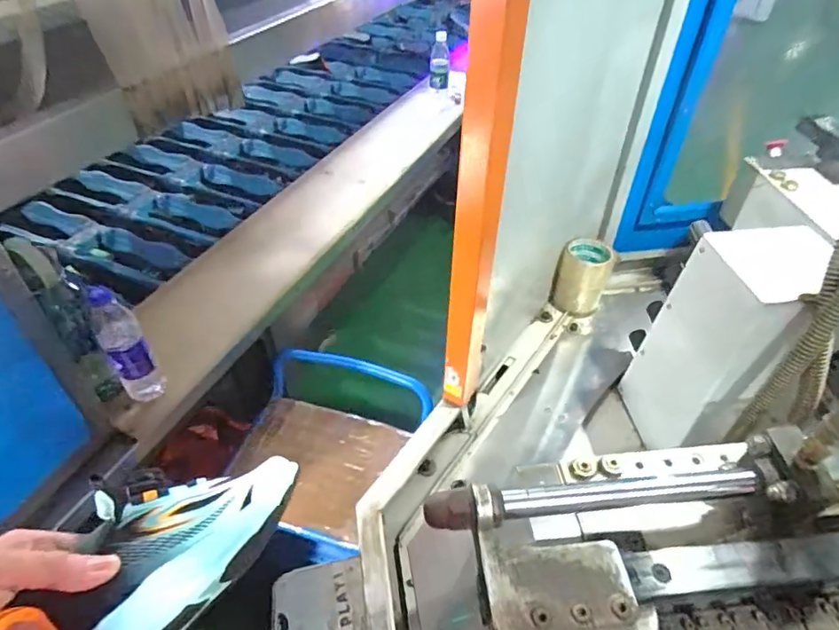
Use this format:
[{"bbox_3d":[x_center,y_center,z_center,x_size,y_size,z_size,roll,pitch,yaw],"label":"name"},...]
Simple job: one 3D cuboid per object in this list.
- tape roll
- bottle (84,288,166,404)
[{"bbox_3d":[0.309,-0.076,1.005,0.087,0.122,0.104,18,47,18],"label":"tape roll"},{"bbox_3d":[-0.470,0.046,0.847,0.061,0.225,0.058,-24,49,-23],"label":"bottle"}]

